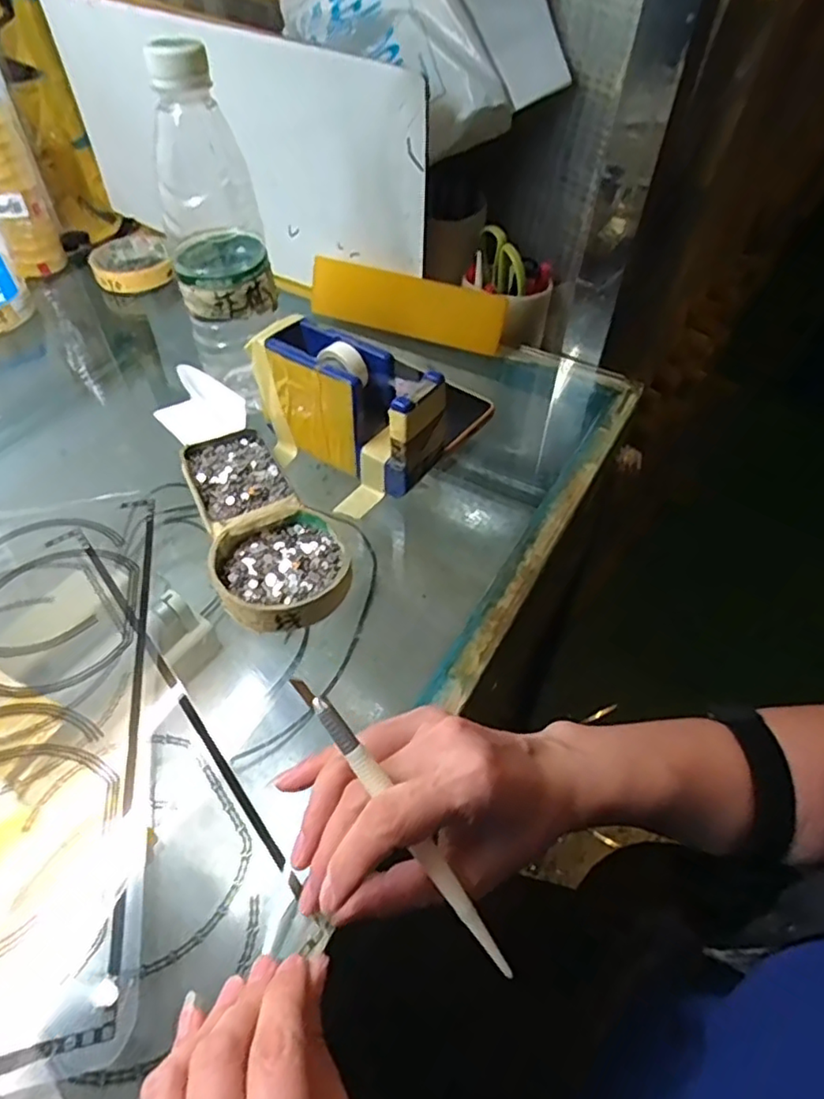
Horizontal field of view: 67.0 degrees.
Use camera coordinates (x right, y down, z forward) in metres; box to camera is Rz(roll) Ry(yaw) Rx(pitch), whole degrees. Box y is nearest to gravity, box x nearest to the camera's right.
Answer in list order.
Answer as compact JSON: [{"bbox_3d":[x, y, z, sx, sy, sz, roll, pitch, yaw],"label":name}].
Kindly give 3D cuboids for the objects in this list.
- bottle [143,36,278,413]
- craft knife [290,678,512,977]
[{"bbox_3d":[-0.130,-0.205,0.421,0.061,0.213,0.066,-11,50,-10],"label":"bottle"},{"bbox_3d":[-0.002,0.111,0.250,0.009,0.005,0.146,-38,94,-29],"label":"craft knife"}]

